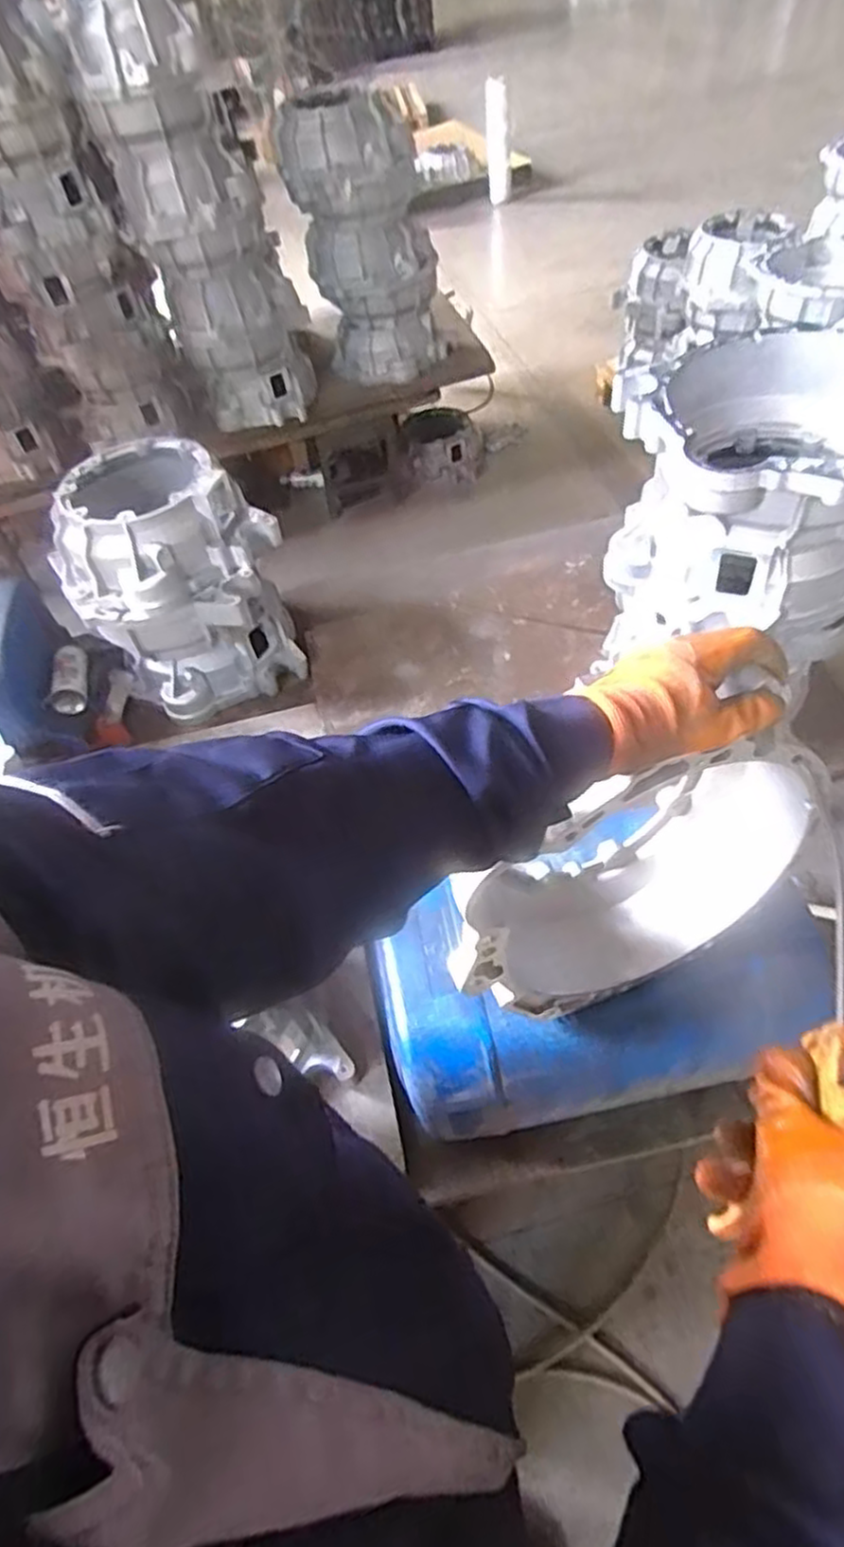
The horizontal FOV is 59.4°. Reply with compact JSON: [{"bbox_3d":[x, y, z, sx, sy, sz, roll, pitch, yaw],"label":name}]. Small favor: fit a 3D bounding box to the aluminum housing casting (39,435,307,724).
[{"bbox_3d":[-0.427,-0.345,1.329,0.354,0.368,0.304,-12,52,-1],"label":"aluminum housing casting"}]

